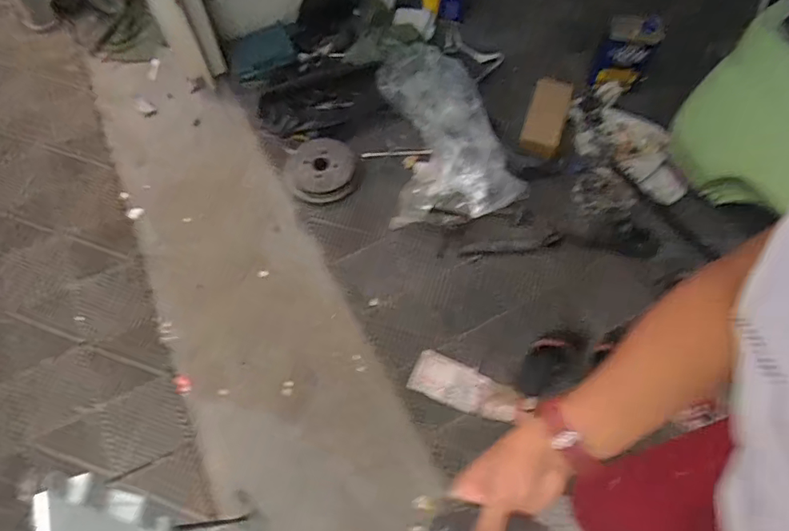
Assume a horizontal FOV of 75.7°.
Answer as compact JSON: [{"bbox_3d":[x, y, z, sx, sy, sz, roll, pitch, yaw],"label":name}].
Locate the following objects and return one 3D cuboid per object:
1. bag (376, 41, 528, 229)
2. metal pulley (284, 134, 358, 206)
[{"bbox_3d":[0.185,-0.500,1.775,0.434,0.126,0.705,-5,65,-2],"label":"bag"},{"bbox_3d":[-0.249,-0.329,1.737,0.241,0.050,0.249,-2,65,-1],"label":"metal pulley"}]

